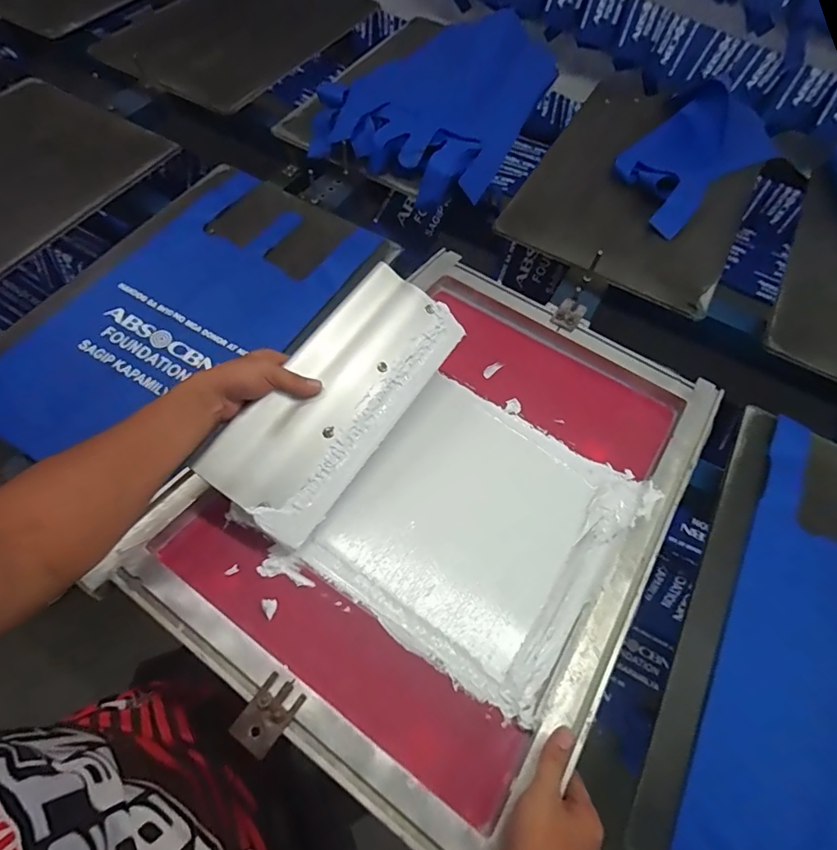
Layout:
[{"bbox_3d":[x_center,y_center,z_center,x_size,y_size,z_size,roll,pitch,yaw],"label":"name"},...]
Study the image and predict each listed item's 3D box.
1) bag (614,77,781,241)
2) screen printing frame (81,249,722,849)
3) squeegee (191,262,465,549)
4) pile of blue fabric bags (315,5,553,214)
[{"bbox_3d":[0.550,-0.550,0.972,0.415,0.080,0.219,-35,73,-24],"label":"bag"},{"bbox_3d":[0.053,0.059,0.593,0.452,0.043,0.639,33,58,14],"label":"screen printing frame"},{"bbox_3d":[-0.089,-0.033,0.563,0.138,0.038,0.330,40,69,-8],"label":"squeegee"},{"bbox_3d":[0.058,-0.711,1.025,0.370,0.075,0.582,26,61,4],"label":"pile of blue fabric bags"}]

